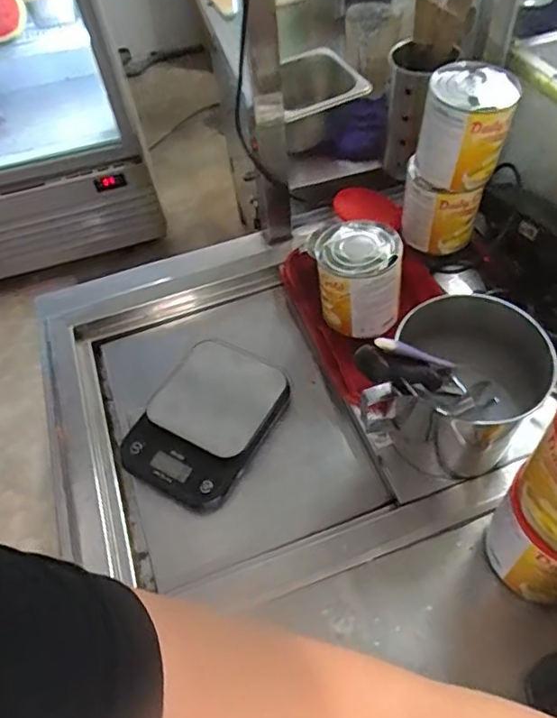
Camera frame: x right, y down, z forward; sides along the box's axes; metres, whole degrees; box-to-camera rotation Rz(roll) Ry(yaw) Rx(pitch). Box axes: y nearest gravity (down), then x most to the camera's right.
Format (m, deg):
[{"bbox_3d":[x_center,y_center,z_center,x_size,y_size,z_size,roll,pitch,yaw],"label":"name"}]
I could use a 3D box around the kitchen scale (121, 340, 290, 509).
[{"bbox_3d":[-0.087,0.070,0.665,0.146,0.035,0.197,22,58,22],"label":"kitchen scale"}]

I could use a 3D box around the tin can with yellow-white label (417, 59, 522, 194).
[{"bbox_3d":[0.217,-0.270,0.660,0.097,0.114,0.093,-3,52,4],"label":"tin can with yellow-white label"}]

